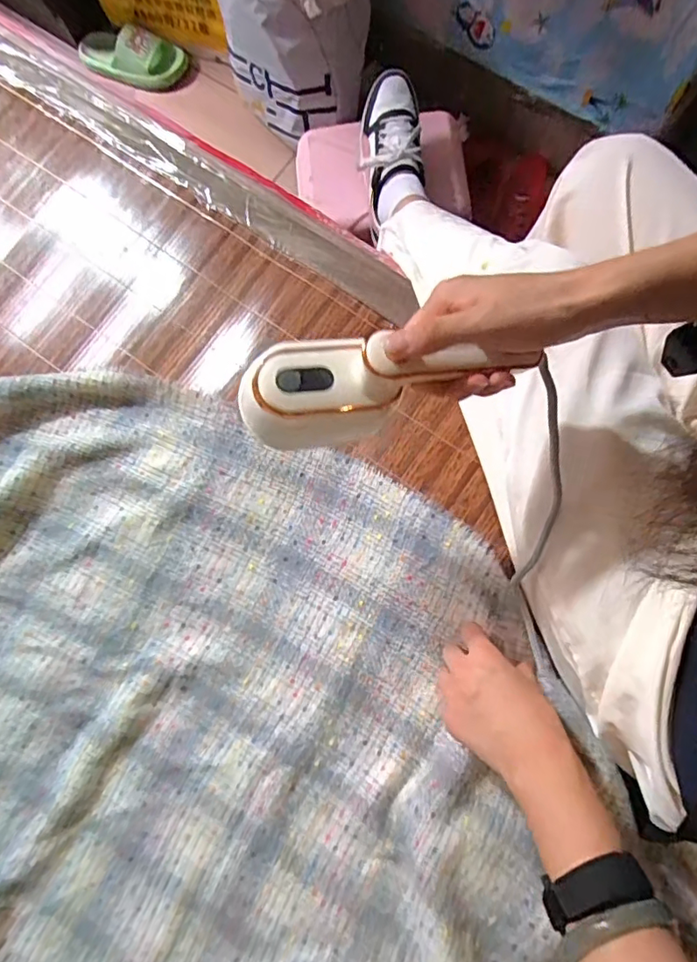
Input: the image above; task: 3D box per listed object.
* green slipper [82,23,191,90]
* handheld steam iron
[{"bbox_3d":[-0.469,-0.917,1.175,0.244,0.060,0.099,13,81,6],"label":"green slipper"},{"bbox_3d":[0.022,-0.072,0.372,0.193,0.072,0.069,-9,78,11],"label":"handheld steam iron"}]

